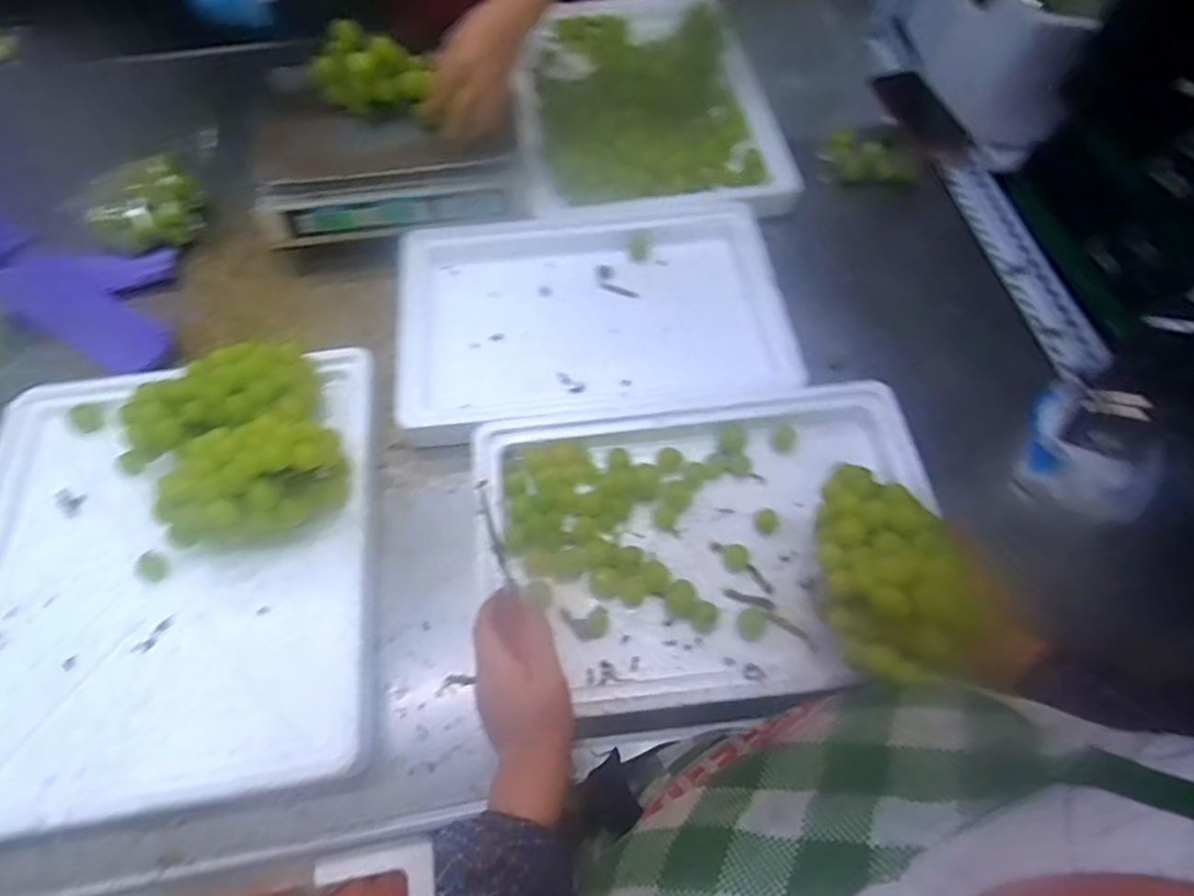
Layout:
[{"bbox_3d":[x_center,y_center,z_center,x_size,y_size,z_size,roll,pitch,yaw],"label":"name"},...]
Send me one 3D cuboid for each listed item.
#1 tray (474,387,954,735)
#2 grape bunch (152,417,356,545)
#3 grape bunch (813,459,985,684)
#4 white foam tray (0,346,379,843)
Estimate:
[{"bbox_3d":[0.108,0.087,0.608,0.439,0.059,0.304,-7,65,-2],"label":"tray"},{"bbox_3d":[-0.325,0.040,0.595,0.169,0.107,0.086,-17,61,-10],"label":"grape bunch"},{"bbox_3d":[0.230,0.090,0.481,0.090,0.072,0.169,2,66,-3],"label":"grape bunch"},{"bbox_3d":[-0.412,0.102,0.599,0.385,0.047,0.439,-8,61,-4],"label":"white foam tray"}]

